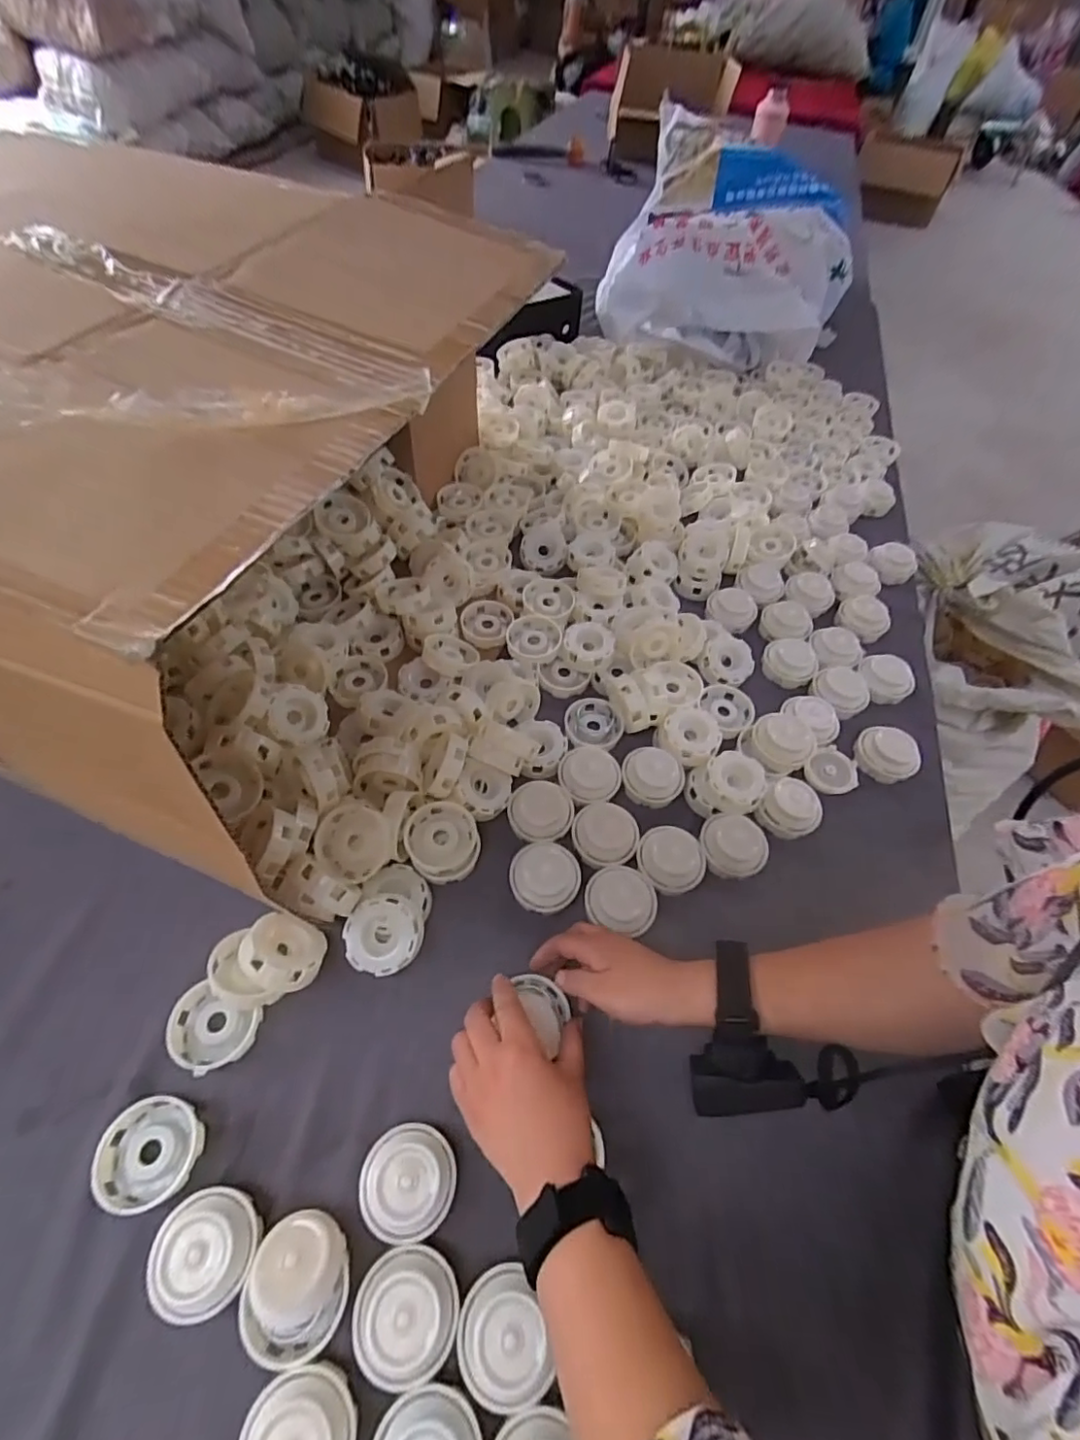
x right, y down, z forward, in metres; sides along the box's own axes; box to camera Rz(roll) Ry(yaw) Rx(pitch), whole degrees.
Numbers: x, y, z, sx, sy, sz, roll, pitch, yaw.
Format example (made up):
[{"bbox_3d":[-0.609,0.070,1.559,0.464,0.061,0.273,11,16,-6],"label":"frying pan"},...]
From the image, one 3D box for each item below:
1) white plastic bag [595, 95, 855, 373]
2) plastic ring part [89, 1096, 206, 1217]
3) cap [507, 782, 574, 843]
[{"bbox_3d":[0.390,-0.931,1.146,0.465,0.210,0.638,16,53,8],"label":"white plastic bag"},{"bbox_3d":[-0.291,0.322,0.430,0.070,0.021,0.066,1,59,-1],"label":"plastic ring part"},{"bbox_3d":[0.000,0.090,0.579,0.065,0.017,0.060,1,59,-1],"label":"cap"}]

